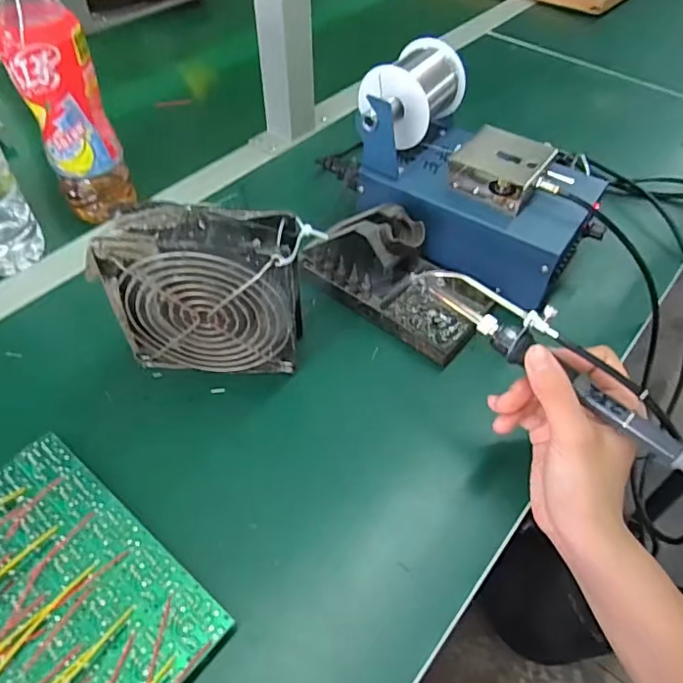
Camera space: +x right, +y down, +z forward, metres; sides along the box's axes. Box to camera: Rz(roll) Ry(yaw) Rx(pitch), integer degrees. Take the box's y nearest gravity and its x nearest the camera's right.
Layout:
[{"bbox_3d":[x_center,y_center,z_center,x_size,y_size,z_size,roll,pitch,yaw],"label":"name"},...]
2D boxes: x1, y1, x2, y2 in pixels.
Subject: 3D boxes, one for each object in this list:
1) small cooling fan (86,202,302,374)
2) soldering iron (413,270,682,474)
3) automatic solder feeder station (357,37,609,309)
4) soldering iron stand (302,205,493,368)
[{"bbox_3d":[-0.087,-0.029,0.373,0.121,0.122,0.041,3,50,2],"label":"small cooling fan"},{"bbox_3d":[0.129,0.014,0.322,0.025,0.033,0.211,-36,66,-27],"label":"soldering iron"},{"bbox_3d":[0.113,-0.137,0.454,0.195,0.129,0.123,29,56,21],"label":"automatic solder feeder station"},{"bbox_3d":[0.047,-0.059,0.433,0.144,0.068,0.076,32,57,23],"label":"soldering iron stand"}]

